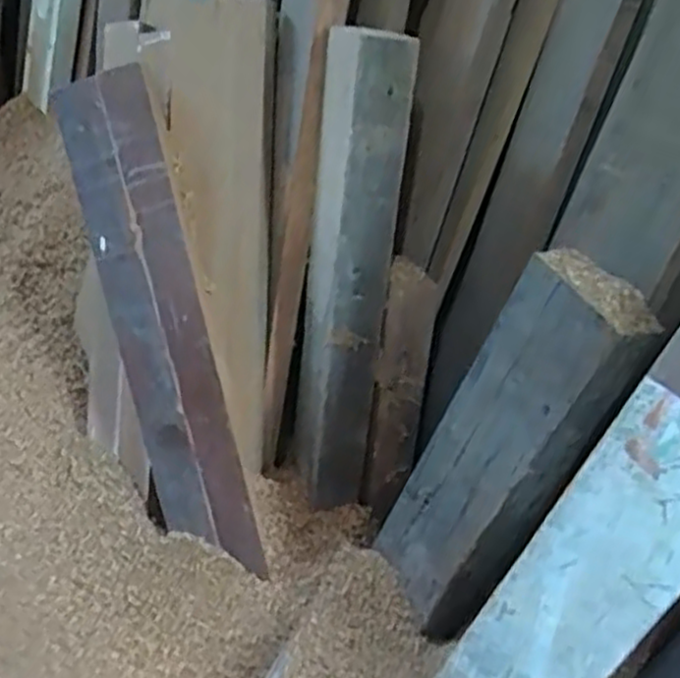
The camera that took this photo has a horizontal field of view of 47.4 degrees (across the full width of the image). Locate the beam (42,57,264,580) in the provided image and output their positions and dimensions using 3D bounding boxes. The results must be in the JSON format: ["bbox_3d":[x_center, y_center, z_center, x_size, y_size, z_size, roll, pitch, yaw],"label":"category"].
[{"bbox_3d":[-0.237,-0.012,1.060,0.150,0.681,0.070,-13,7,12],"label":"beam"}]

